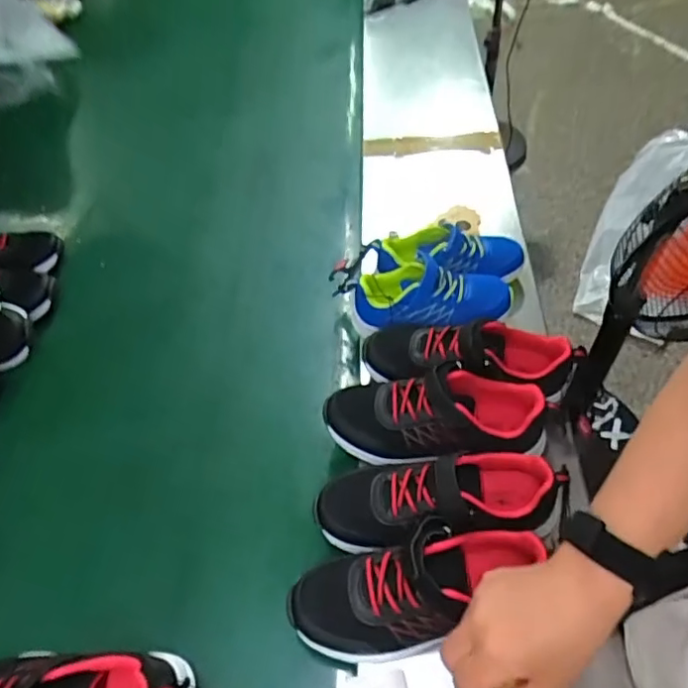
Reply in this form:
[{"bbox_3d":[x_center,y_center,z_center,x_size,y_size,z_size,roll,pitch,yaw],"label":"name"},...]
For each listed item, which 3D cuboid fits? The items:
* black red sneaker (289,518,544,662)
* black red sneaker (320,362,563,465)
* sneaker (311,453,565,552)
[{"bbox_3d":[0.063,0.209,0.515,0.221,0.074,0.090,-12,52,-5],"label":"black red sneaker"},{"bbox_3d":[0.096,0.075,0.630,0.228,0.083,0.083,1,52,6],"label":"black red sneaker"},{"bbox_3d":[0.093,0.145,0.569,0.231,0.079,0.093,2,52,7],"label":"sneaker"}]

